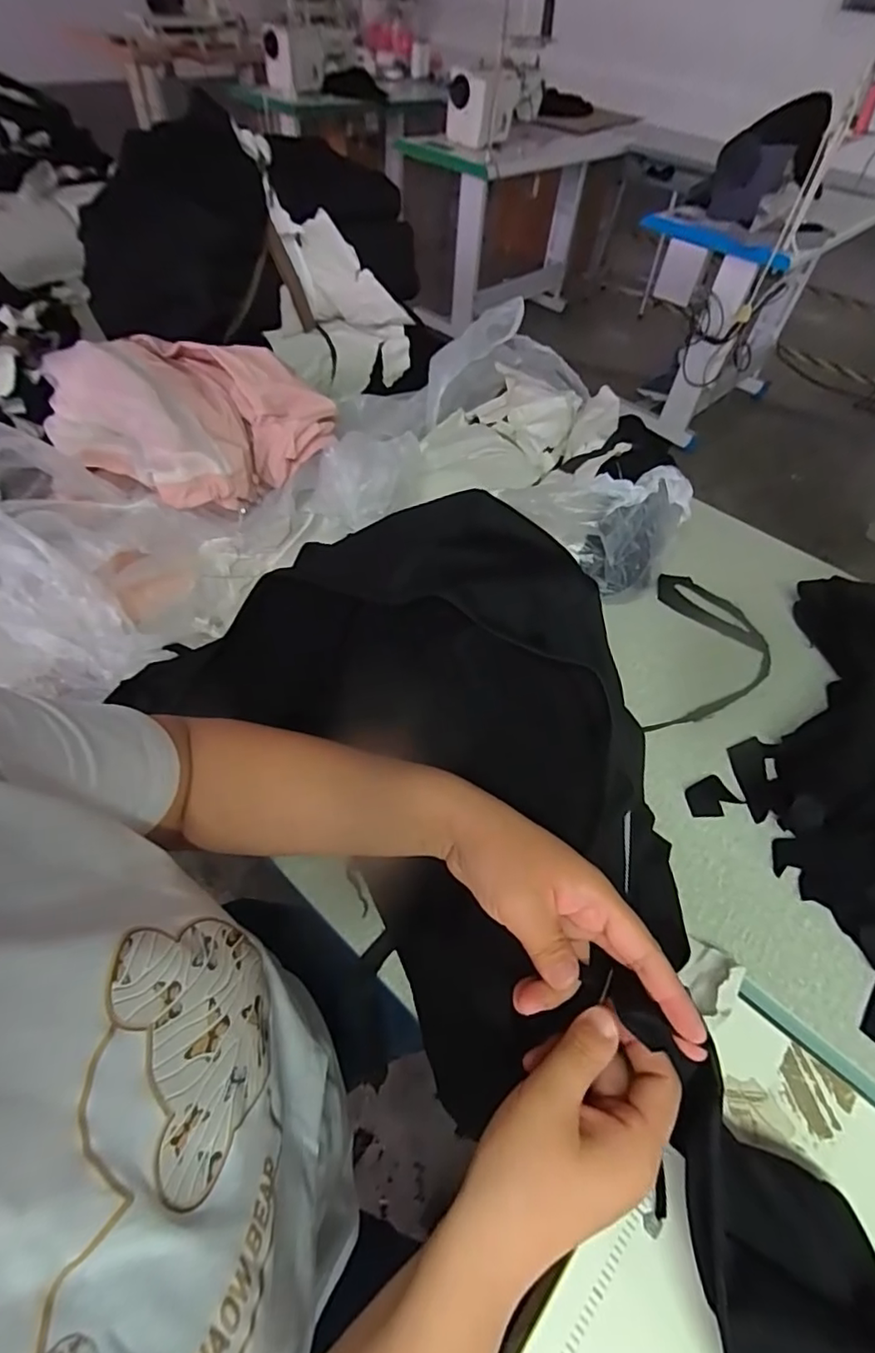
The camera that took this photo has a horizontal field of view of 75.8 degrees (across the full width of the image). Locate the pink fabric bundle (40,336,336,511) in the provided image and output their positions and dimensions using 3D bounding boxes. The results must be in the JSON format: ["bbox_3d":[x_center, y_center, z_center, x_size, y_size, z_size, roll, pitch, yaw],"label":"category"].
[{"bbox_3d":[-0.322,-0.339,0.708,0.326,0.103,0.253,36,57,21],"label":"pink fabric bundle"}]

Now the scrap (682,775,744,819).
[{"bbox_3d":[0.275,0.122,0.565,0.052,0.008,0.038,-19,56,-19],"label":"scrap"}]

